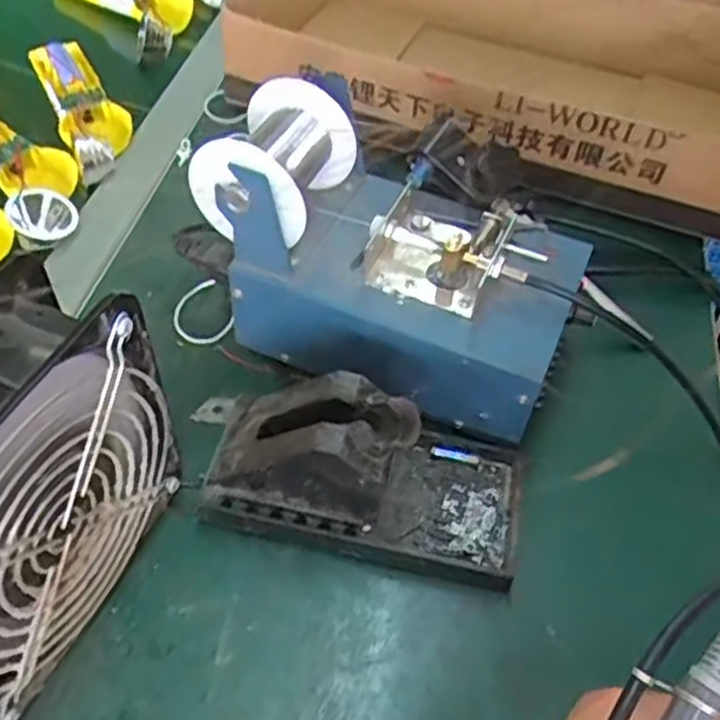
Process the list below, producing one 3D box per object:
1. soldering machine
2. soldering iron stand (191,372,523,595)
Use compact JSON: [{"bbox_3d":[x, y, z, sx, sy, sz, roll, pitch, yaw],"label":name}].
[{"bbox_3d":[0.021,-0.063,0.427,0.199,0.119,0.115,20,52,14],"label":"soldering machine"},{"bbox_3d":[-0.005,0.044,0.387,0.178,0.067,0.086,10,50,6],"label":"soldering iron stand"}]

